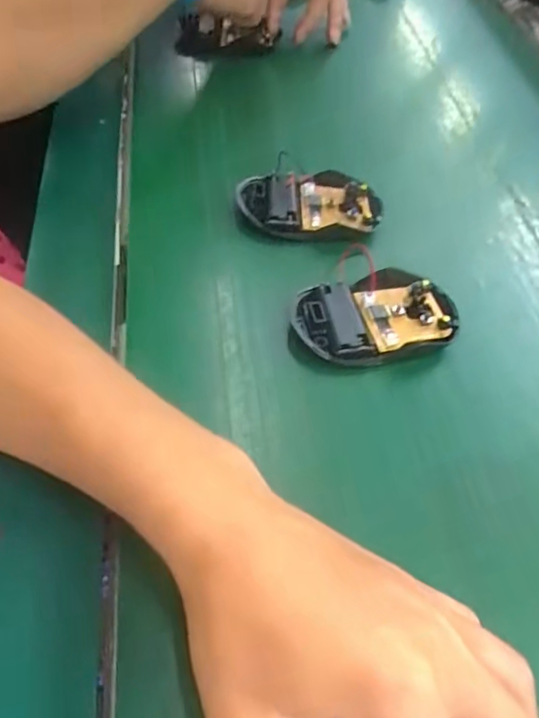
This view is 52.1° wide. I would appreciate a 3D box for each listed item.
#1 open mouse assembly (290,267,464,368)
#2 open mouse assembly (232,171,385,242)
[{"bbox_3d":[0.061,-0.024,0.317,0.096,0.017,0.056,-12,56,-14],"label":"open mouse assembly"},{"bbox_3d":[0.028,-0.102,0.373,0.095,0.022,0.054,-1,54,-6],"label":"open mouse assembly"}]

